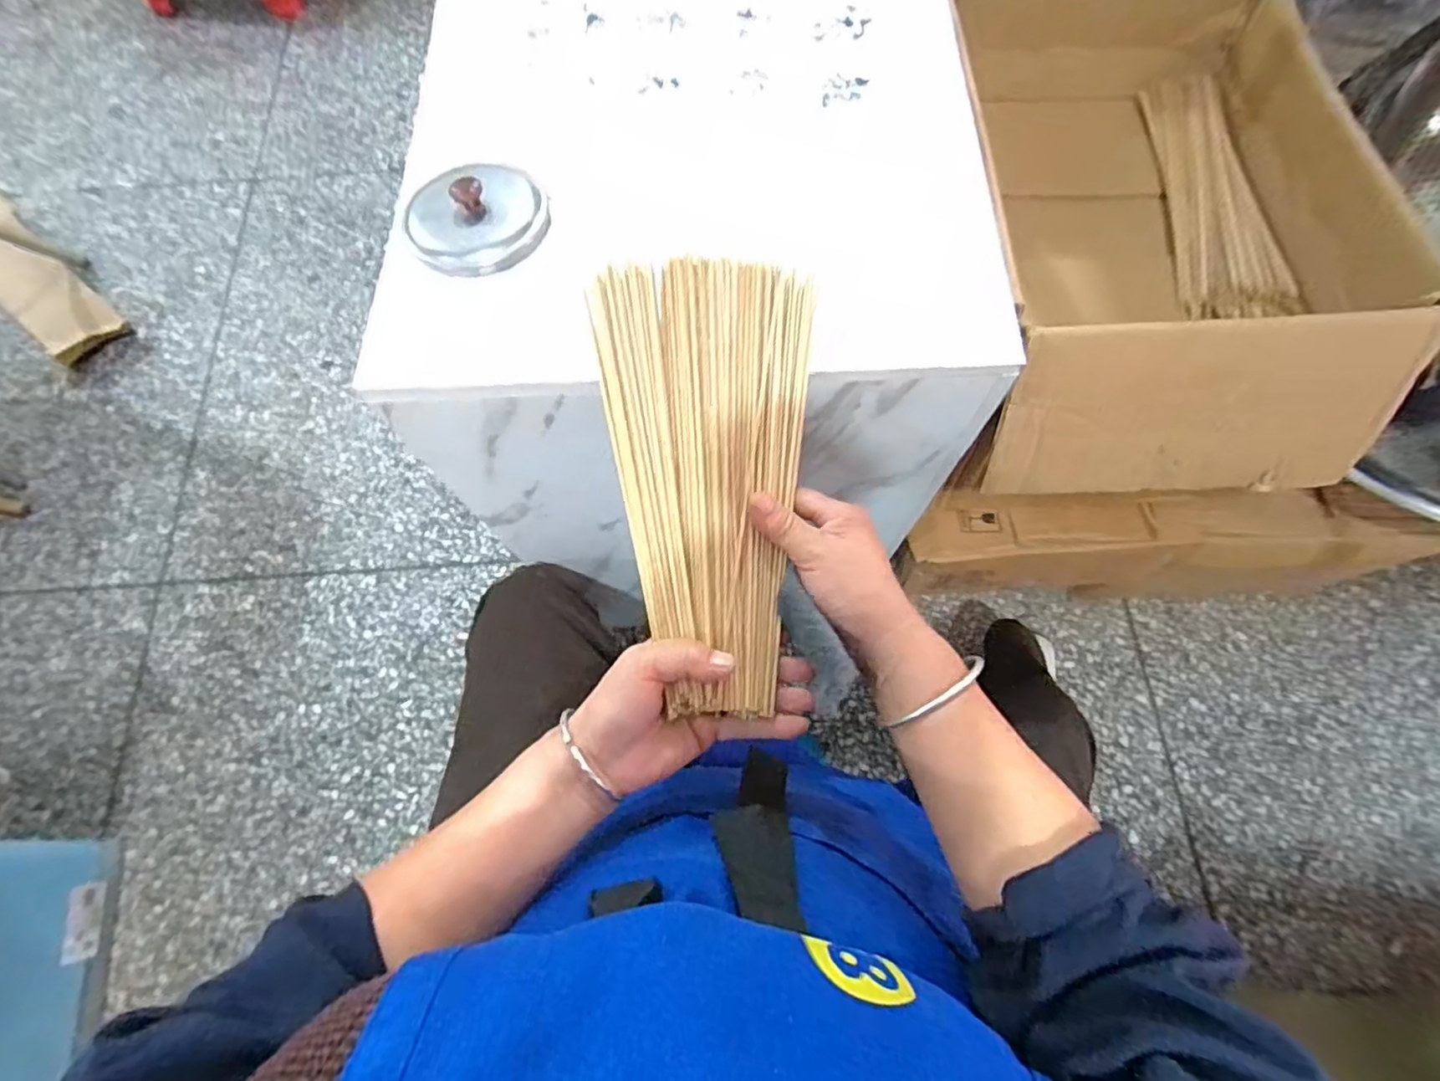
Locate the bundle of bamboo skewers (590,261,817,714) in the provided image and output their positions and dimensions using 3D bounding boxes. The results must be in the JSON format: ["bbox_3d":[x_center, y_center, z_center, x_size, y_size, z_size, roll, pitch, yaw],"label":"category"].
[{"bbox_3d":[-0.005,-0.041,0.411,0.132,0.018,0.283,-2,78,1],"label":"bundle of bamboo skewers"}]

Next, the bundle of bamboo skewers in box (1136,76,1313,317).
[{"bbox_3d":[0.470,-0.342,0.637,0.081,0.023,0.319,-5,67,19],"label":"bundle of bamboo skewers in box"}]

